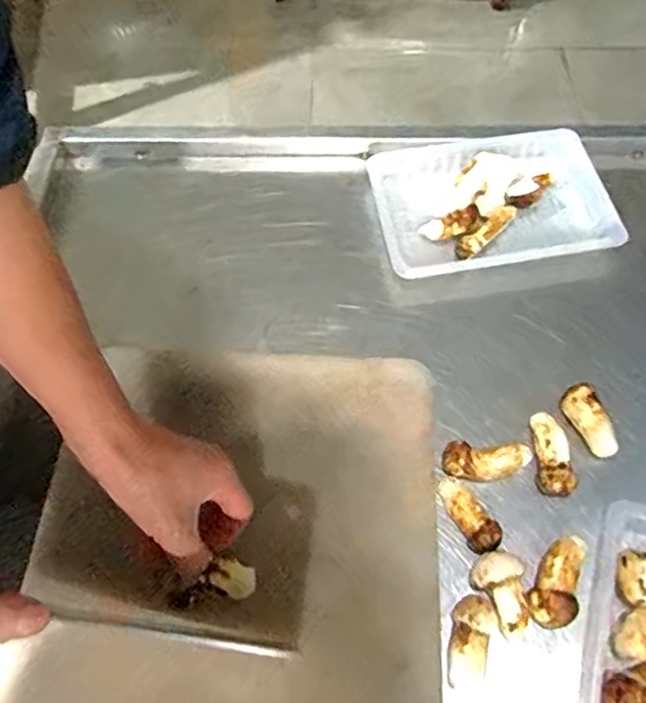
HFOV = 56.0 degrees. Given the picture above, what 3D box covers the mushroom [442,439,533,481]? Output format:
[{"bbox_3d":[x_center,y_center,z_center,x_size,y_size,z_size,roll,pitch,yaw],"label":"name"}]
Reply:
[{"bbox_3d":[0.123,0.083,0.457,0.066,0.022,0.025,2,62,2],"label":"mushroom"}]

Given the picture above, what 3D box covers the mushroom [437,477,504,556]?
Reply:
[{"bbox_3d":[0.105,0.116,0.438,0.021,0.019,0.058,-24,64,-12],"label":"mushroom"}]

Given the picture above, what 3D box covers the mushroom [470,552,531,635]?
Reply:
[{"bbox_3d":[0.124,0.163,0.414,0.031,0.030,0.049,-26,64,-13],"label":"mushroom"}]

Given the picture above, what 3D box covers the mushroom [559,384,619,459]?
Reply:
[{"bbox_3d":[0.205,0.055,0.468,0.020,0.030,0.055,-21,63,-10],"label":"mushroom"}]

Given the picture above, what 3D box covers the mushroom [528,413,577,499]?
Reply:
[{"bbox_3d":[0.171,0.078,0.459,0.025,0.022,0.061,2,62,2],"label":"mushroom"}]

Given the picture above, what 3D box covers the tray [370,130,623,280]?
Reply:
[{"bbox_3d":[0.158,-0.143,0.573,0.210,0.035,0.147,-7,62,-3],"label":"tray"}]

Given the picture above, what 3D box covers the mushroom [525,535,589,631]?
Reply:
[{"bbox_3d":[0.162,0.156,0.416,0.030,0.028,0.064,29,66,15],"label":"mushroom"}]

